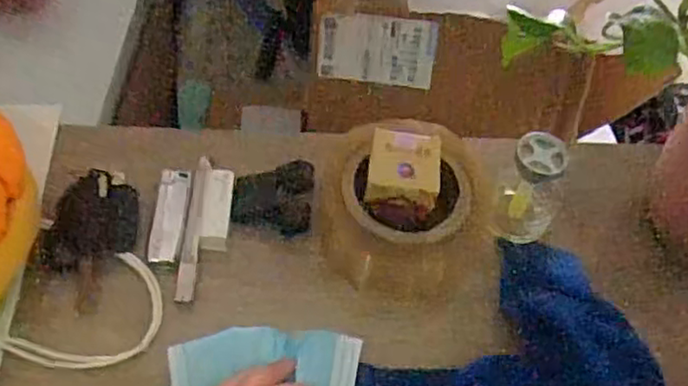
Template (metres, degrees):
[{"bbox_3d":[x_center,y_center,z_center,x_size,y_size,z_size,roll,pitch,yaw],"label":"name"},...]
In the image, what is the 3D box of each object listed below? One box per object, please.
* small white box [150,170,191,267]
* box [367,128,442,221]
[{"bbox_3d":[-0.127,0.017,0.498,0.020,0.008,0.077,4,56,-2],"label":"small white box"},{"bbox_3d":[0.041,-0.013,0.476,0.047,0.038,0.048,8,56,1],"label":"box"}]

